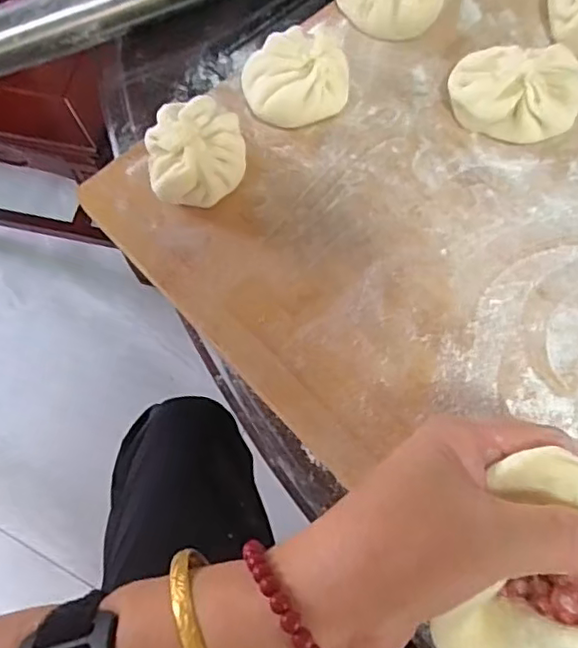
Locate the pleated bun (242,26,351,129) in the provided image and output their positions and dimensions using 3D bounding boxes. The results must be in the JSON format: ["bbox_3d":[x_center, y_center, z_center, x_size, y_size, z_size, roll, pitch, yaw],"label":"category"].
[{"bbox_3d":[0.004,-0.130,0.333,0.053,0.033,0.049,0,70,1],"label":"pleated bun"}]

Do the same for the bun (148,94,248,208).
[{"bbox_3d":[-0.048,-0.088,0.317,0.049,0.033,0.050,0,70,1],"label":"bun"}]

